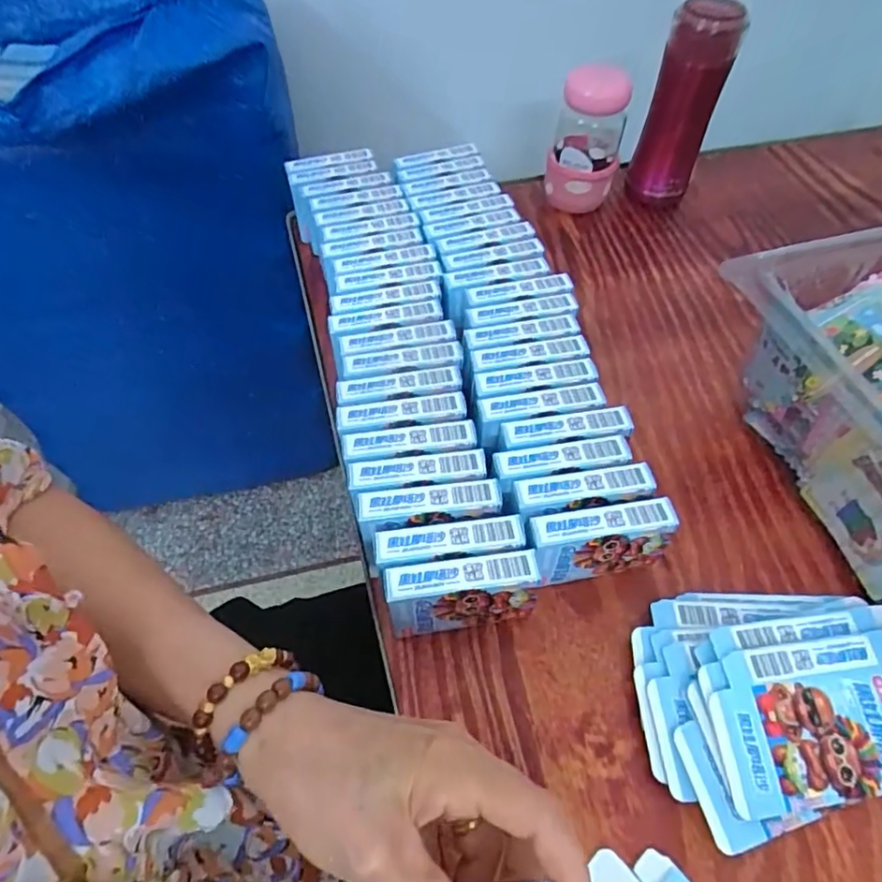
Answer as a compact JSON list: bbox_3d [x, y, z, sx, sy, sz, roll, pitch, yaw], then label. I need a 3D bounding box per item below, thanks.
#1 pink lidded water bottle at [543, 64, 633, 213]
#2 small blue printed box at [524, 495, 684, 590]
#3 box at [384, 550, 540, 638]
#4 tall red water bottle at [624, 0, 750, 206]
[{"bbox_3d":[0.156,-0.321,0.611,0.069,0.138,0.066,13,55,9],"label":"pink lidded water bottle"},{"bbox_3d":[0.100,0.071,0.382,0.094,0.068,0.026,-7,55,-6],"label":"small blue printed box"},{"bbox_3d":[0.013,0.099,0.363,0.090,0.067,0.024,-6,55,-5],"label":"box"},{"bbox_3d":[0.244,-0.332,0.591,0.064,0.185,0.053,13,55,9],"label":"tall red water bottle"}]

